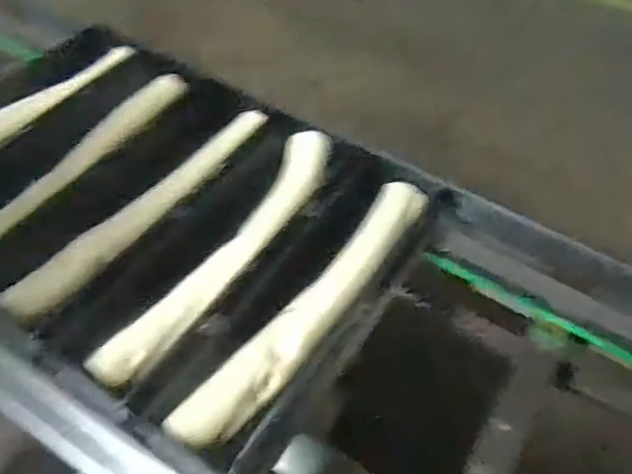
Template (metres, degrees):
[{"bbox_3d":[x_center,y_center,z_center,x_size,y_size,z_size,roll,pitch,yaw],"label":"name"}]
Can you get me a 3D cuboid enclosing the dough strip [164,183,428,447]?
[{"bbox_3d":[0.002,0.061,0.560,0.054,0.040,0.340,34,59,21],"label":"dough strip"}]

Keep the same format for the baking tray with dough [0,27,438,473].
[{"bbox_3d":[-0.171,-0.035,0.628,0.502,0.046,0.362,29,57,18],"label":"baking tray with dough"}]

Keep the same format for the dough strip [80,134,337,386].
[{"bbox_3d":[-0.087,0.010,0.600,0.061,0.045,0.332,29,57,18],"label":"dough strip"}]

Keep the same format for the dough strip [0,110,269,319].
[{"bbox_3d":[-0.174,-0.037,0.626,0.033,0.023,0.343,33,58,20],"label":"dough strip"}]

